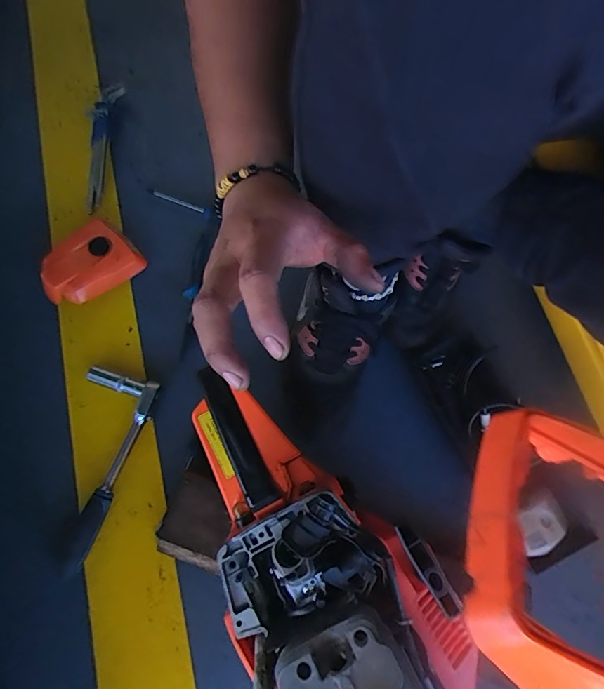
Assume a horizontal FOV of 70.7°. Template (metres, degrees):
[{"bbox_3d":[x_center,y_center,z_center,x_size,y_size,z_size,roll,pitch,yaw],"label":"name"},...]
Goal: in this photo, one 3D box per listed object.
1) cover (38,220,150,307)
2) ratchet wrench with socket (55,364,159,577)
[{"bbox_3d":[-0.299,-0.109,0.593,0.098,0.044,0.127,41,76,11],"label":"cover"},{"bbox_3d":[-0.257,0.149,0.522,0.092,0.034,0.235,16,72,4],"label":"ratchet wrench with socket"}]

